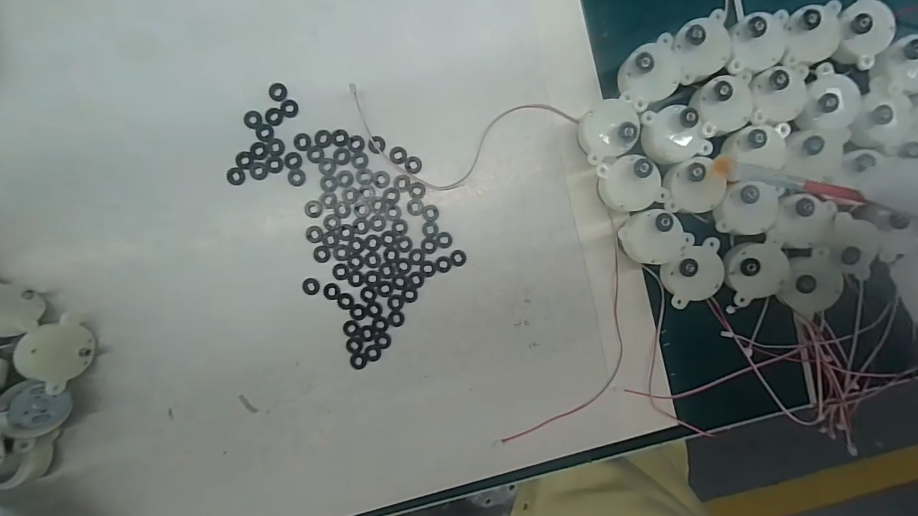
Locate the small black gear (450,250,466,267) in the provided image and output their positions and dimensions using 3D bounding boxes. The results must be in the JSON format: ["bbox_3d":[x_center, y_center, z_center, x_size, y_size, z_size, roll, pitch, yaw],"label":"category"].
[{"bbox_3d":[0.000,0.000,0.260,0.010,0.004,0.010,0,94,-2],"label":"small black gear"}]

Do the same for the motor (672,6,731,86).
[{"bbox_3d":[0.139,-0.121,0.245,0.035,0.029,0.030,-26,94,0],"label":"motor"}]

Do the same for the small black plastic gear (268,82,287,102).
[{"bbox_3d":[-0.110,-0.101,0.248,0.011,0.004,0.010,0,94,-2],"label":"small black plastic gear"}]

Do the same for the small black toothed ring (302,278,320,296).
[{"bbox_3d":[-0.092,0.018,0.256,0.011,0.004,0.010,0,94,-2],"label":"small black toothed ring"}]

